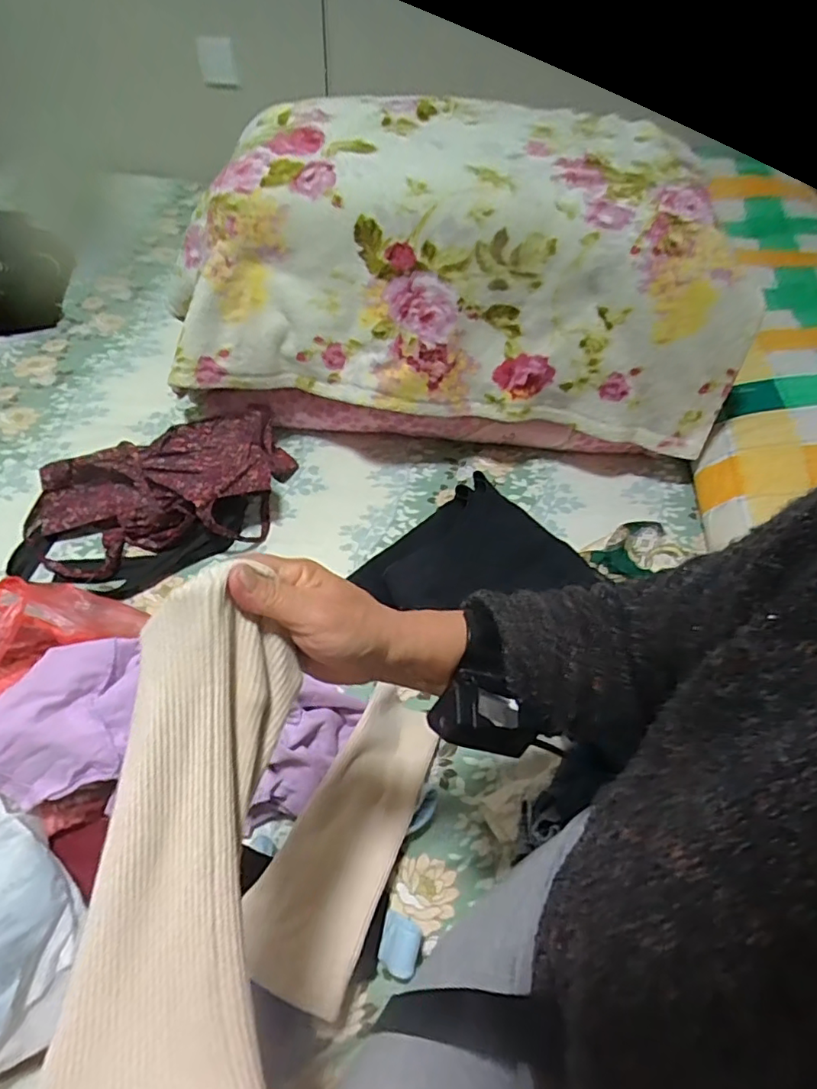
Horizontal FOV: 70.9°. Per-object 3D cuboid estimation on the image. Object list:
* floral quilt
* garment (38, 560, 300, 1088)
[{"bbox_3d":[0.069,-0.356,0.841,0.743,0.378,0.296,4,50,-1],"label":"floral quilt"},{"bbox_3d":[-0.105,0.169,0.275,0.099,0.051,0.296,3,71,-1],"label":"garment"}]

